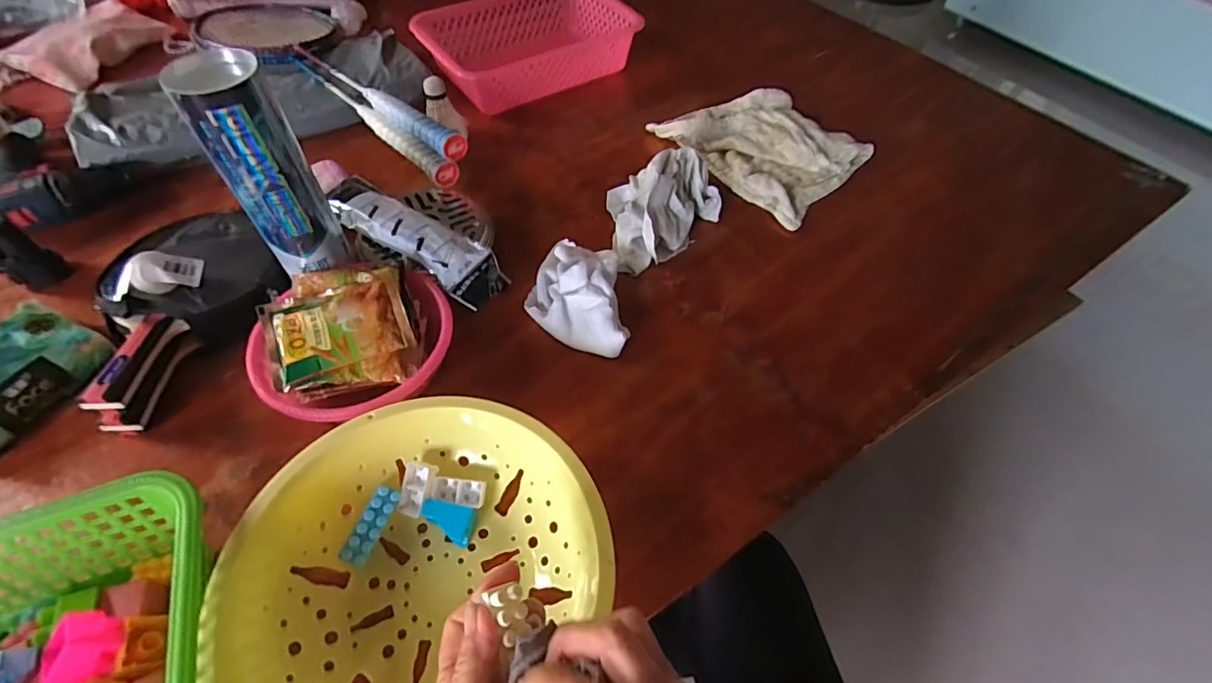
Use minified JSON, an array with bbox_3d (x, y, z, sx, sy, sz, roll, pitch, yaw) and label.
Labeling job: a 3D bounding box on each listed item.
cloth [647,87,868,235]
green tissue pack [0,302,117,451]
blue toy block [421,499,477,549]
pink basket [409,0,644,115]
[{"bbox_3d":[0.217,-0.267,0.705,0.195,0.032,0.246,-33,60,-22],"label":"cloth"},{"bbox_3d":[-0.521,0.033,0.455,0.073,0.064,0.133,22,56,16],"label":"green tissue pack"},{"bbox_3d":[-0.124,0.141,0.409,0.040,0.019,0.026,12,54,8],"label":"blue toy block"},{"bbox_3d":[-0.121,-0.463,0.821,0.305,0.083,0.206,-29,59,-20],"label":"pink basket"}]

